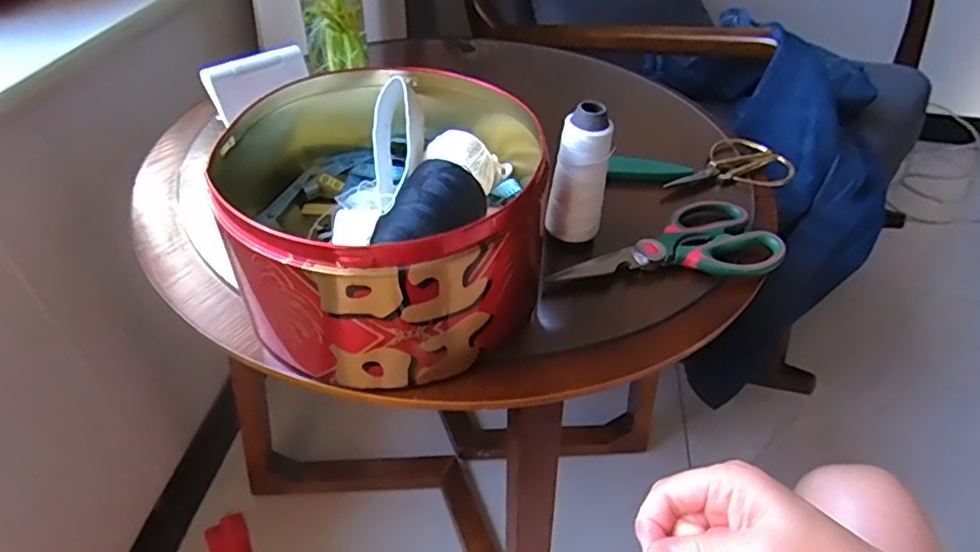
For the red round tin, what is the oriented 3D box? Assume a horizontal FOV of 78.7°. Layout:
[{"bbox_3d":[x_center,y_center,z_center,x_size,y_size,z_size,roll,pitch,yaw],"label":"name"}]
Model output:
[{"bbox_3d":[-0.067,-0.043,0.409,0.207,0.108,0.214,1,42,-3],"label":"red round tin"}]

